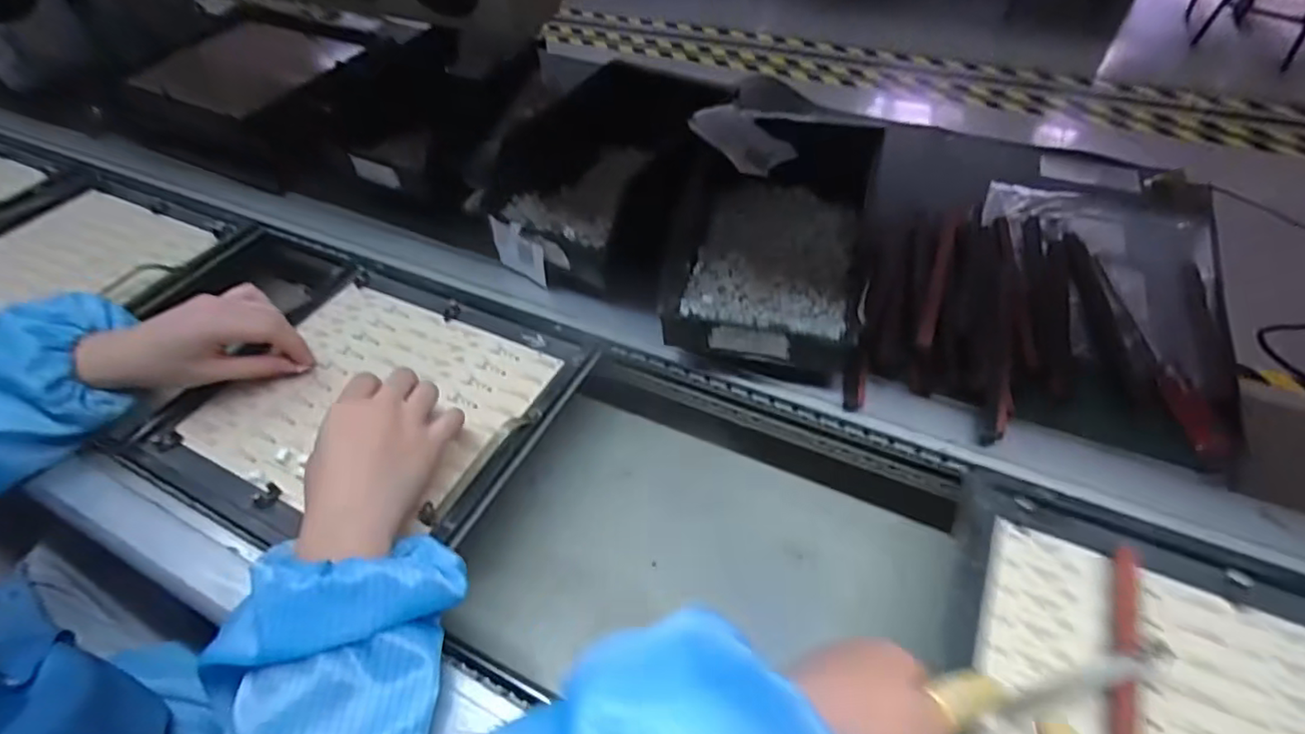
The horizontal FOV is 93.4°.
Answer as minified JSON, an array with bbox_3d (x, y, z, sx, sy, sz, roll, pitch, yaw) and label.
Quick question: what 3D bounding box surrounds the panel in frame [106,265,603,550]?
[{"bbox_3d":[-0.249,0.028,0.538,0.312,0.025,0.270,21,53,20],"label":"panel in frame"}]

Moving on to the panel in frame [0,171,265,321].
[{"bbox_3d":[-0.678,-0.122,0.717,0.358,0.034,0.253,14,51,15],"label":"panel in frame"}]

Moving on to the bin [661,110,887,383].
[{"bbox_3d":[0.095,-0.117,0.530,0.141,0.105,0.219,7,49,9],"label":"bin"}]

